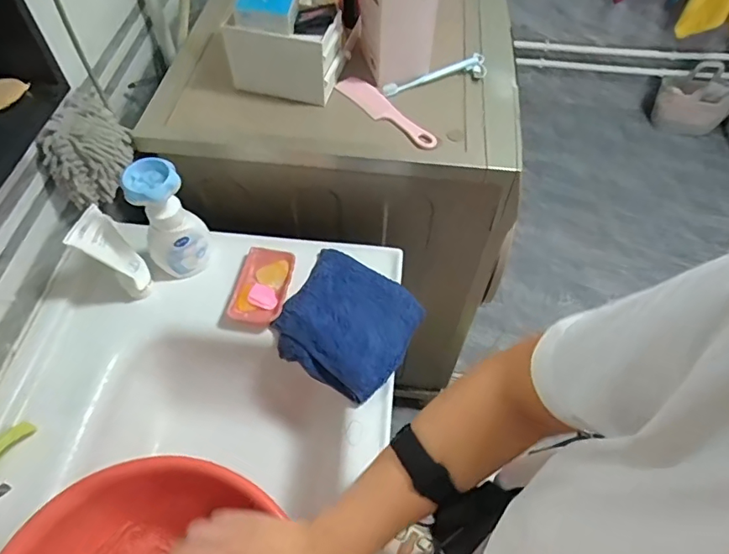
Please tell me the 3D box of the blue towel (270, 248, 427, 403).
[{"bbox_3d":[-0.023,0.063,0.729,0.186,0.031,0.186,26,59,16],"label":"blue towel"}]

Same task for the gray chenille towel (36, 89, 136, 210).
[{"bbox_3d":[-0.400,-0.187,0.734,0.064,0.118,0.135,17,56,11],"label":"gray chenille towel"}]

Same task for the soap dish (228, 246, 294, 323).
[{"bbox_3d":[-0.154,0.012,0.762,0.079,0.018,0.132,8,55,5],"label":"soap dish"}]

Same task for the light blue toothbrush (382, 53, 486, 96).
[{"bbox_3d":[0.128,-0.346,0.875,0.198,0.013,0.043,-23,84,-11],"label":"light blue toothbrush"}]

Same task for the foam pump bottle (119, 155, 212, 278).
[{"bbox_3d":[-0.278,-0.079,0.718,0.086,0.183,0.062,-21,58,-15],"label":"foam pump bottle"}]

